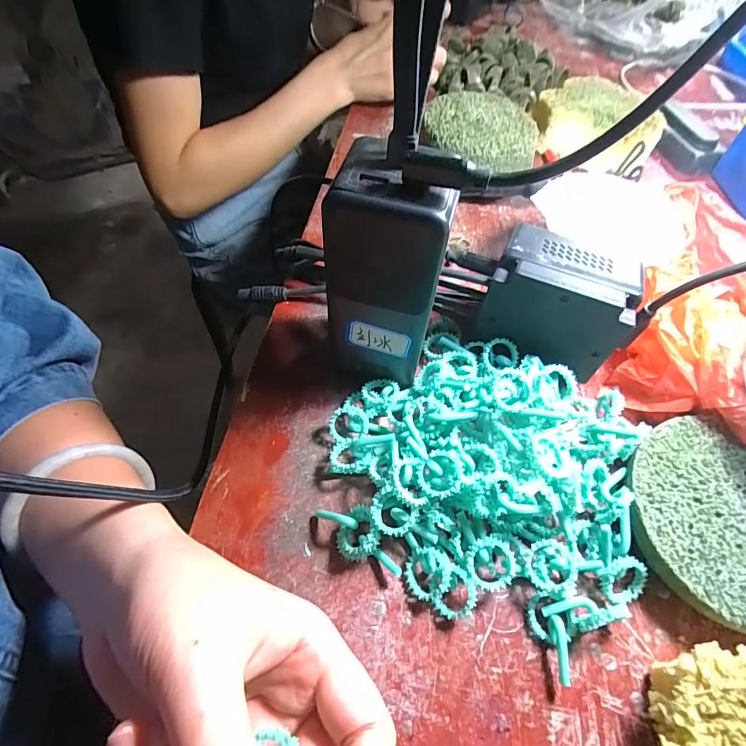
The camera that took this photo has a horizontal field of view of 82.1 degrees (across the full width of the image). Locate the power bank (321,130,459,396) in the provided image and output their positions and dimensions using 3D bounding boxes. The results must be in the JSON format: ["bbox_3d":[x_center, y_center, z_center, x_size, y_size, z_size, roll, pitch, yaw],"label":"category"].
[{"bbox_3d":[0.006,-0.043,0.229,0.054,0.134,0.037,13,56,6],"label":"power bank"}]

